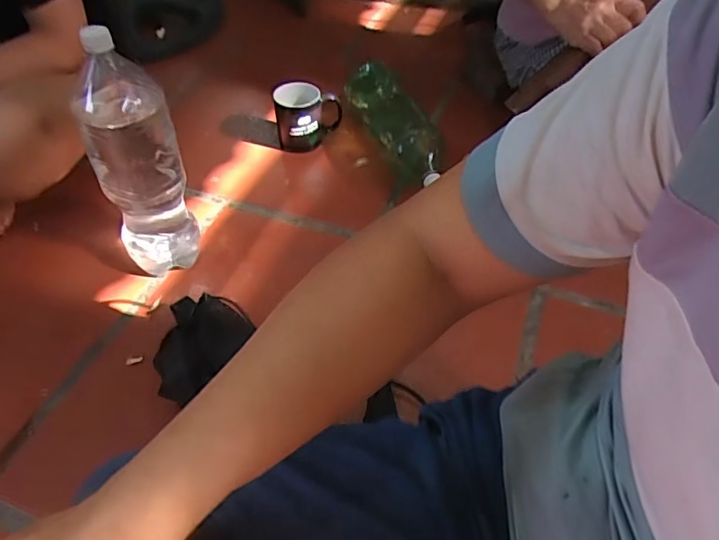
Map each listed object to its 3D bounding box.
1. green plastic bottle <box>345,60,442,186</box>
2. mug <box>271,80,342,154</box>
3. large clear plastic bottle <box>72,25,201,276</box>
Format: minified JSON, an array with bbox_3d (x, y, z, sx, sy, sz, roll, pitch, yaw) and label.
[{"bbox_3d":[0.059,-0.260,0.942,0.102,0.107,0.327,-15,49,-13],"label":"green plastic bottle"},{"bbox_3d":[-0.089,-0.268,0.946,0.118,0.108,0.093,-3,48,-3],"label":"mug"},{"bbox_3d":[-0.274,-0.124,0.677,0.101,0.339,0.081,-22,51,-20],"label":"large clear plastic bottle"}]

